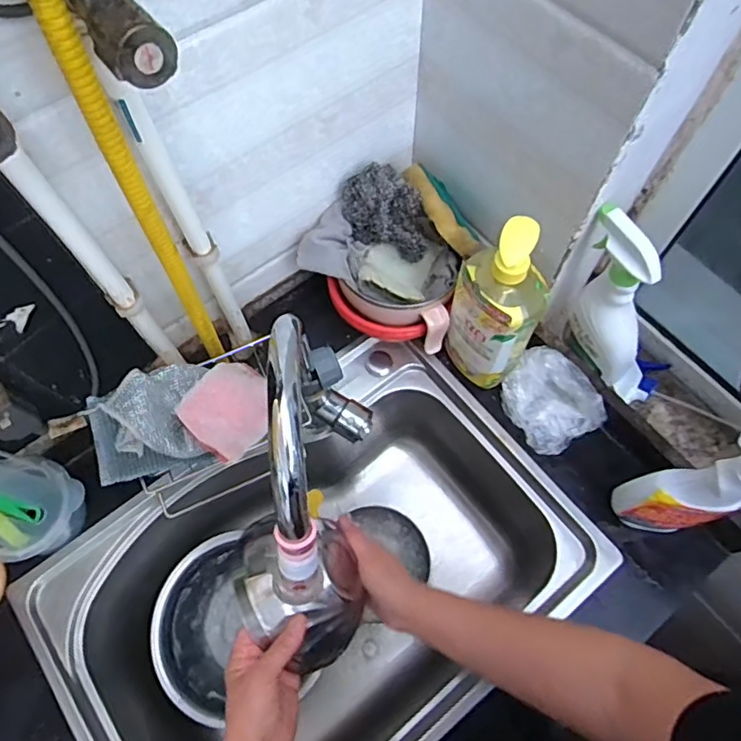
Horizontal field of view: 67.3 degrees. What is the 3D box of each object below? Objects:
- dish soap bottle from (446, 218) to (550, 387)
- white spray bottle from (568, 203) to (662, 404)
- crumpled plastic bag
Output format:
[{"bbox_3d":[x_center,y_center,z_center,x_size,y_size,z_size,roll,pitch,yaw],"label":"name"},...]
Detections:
[{"bbox_3d":[0.139,-0.066,0.627,0.096,0.260,0.066,27,69,12],"label":"dish soap bottle"},{"bbox_3d":[0.277,-0.062,0.633,0.063,0.284,0.103,-45,49,-17],"label":"white spray bottle"},{"bbox_3d":[0.223,0.033,0.692,0.089,0.058,0.117,-28,69,-11],"label":"crumpled plastic bag"}]

